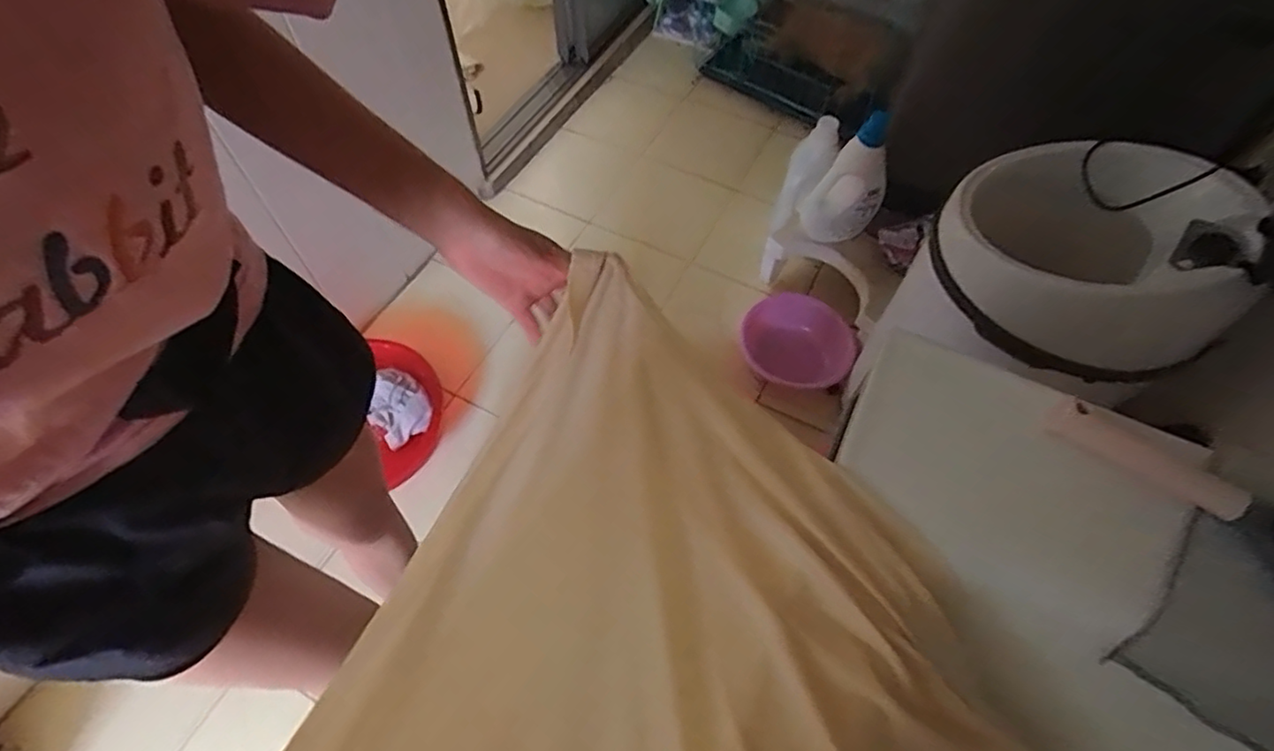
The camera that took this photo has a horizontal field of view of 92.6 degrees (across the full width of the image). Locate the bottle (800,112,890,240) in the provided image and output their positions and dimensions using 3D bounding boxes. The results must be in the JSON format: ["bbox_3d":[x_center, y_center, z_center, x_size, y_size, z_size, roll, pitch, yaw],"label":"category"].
[{"bbox_3d":[0.483,-0.425,1.406,0.166,0.315,0.113,24,61,13],"label":"bottle"}]

